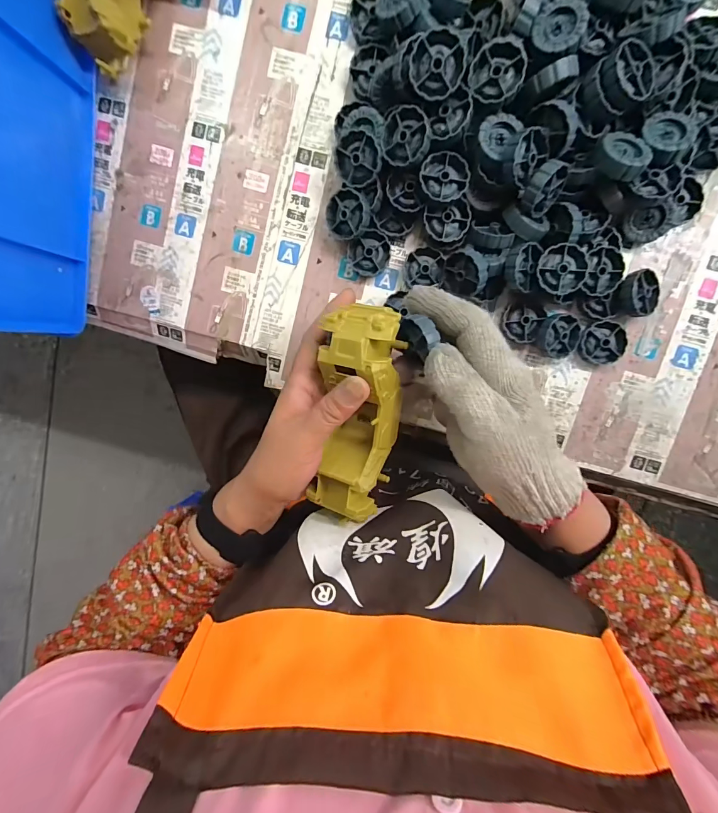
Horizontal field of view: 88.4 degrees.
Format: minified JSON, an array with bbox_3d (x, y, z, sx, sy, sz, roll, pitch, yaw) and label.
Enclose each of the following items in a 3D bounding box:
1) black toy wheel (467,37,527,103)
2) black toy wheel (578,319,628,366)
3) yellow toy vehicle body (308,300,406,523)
[{"bbox_3d":[0.103,-0.248,0.275,0.036,0.016,0.042,-2,98,4],"label":"black toy wheel"},{"bbox_3d":[0.222,-0.057,0.336,0.041,0.012,0.036,15,99,2],"label":"black toy wheel"},{"bbox_3d":[-0.001,0.015,0.283,0.060,0.053,0.172,7,111,3],"label":"yellow toy vehicle body"}]

